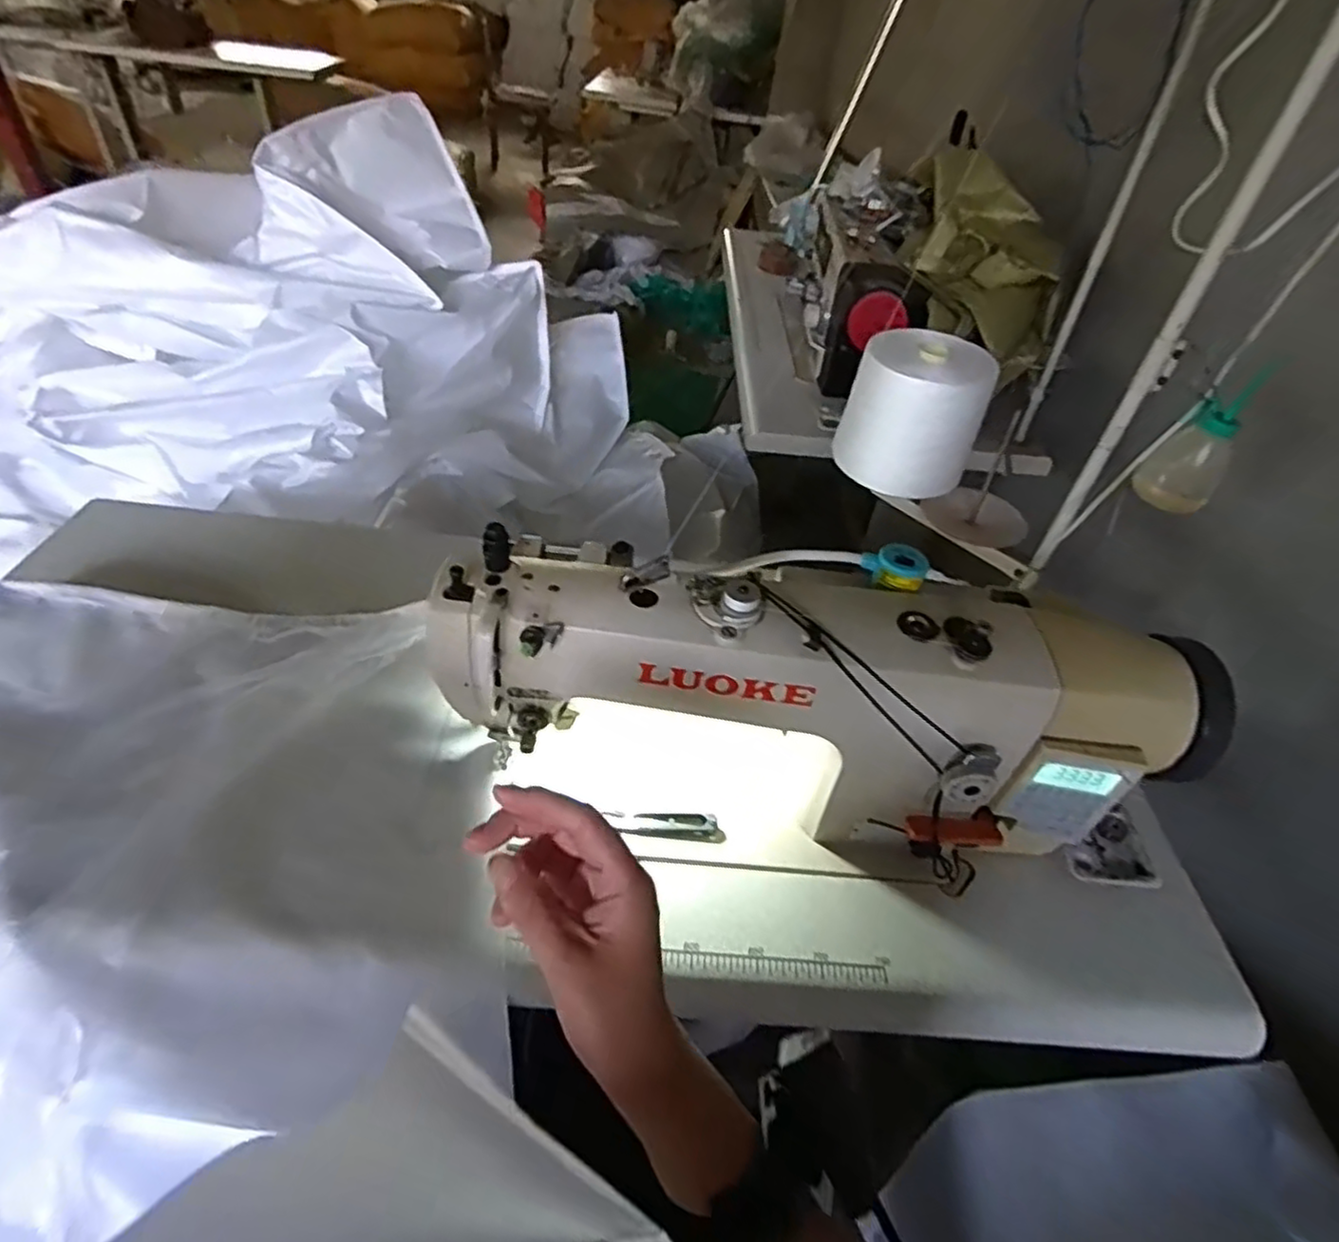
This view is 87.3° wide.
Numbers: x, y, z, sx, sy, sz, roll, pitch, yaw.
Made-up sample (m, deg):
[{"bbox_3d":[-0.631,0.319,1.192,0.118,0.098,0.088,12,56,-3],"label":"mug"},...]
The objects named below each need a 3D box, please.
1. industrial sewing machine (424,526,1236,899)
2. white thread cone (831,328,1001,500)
[{"bbox_3d":[0.113,0.064,0.580,0.544,0.225,0.168,4,43,-4],"label":"industrial sewing machine"},{"bbox_3d":[0.291,-0.248,0.858,0.158,0.159,0.127,20,44,13],"label":"white thread cone"}]

